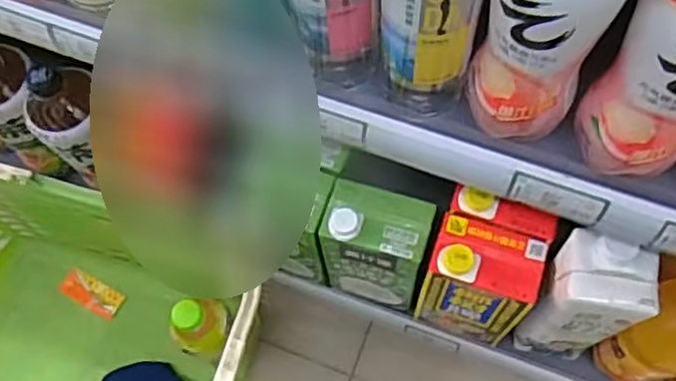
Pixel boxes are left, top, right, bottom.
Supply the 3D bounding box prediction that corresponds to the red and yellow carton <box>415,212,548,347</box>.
[{"bbox_3d":[0.132,0.087,0.650,0.094,0.178,0.069,19,71,10],"label":"red and yellow carton"}]

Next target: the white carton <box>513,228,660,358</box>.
[{"bbox_3d":[0.220,0.105,0.624,0.081,0.216,0.065,17,70,9],"label":"white carton"}]

